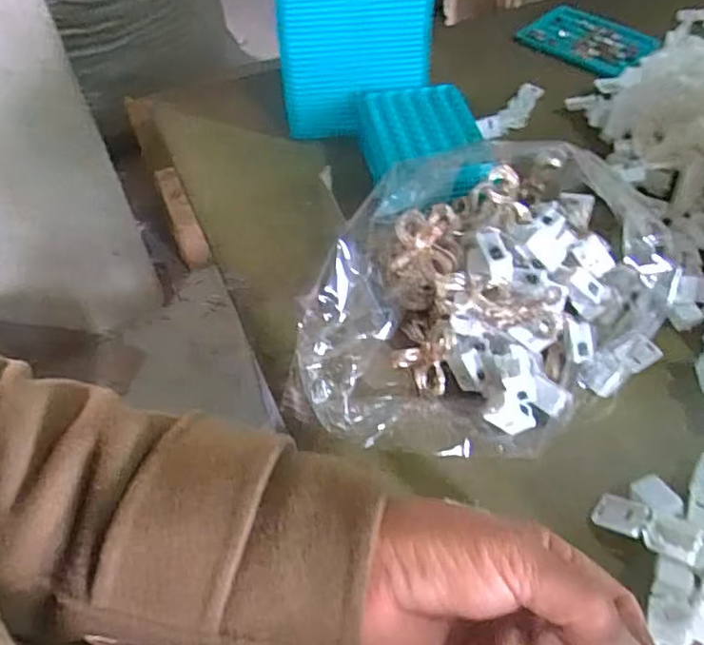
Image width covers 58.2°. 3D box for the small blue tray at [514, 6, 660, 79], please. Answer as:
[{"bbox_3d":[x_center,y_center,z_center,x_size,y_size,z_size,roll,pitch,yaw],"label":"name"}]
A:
[{"bbox_3d":[0.257,-0.308,0.689,0.124,0.022,0.077,35,61,27],"label":"small blue tray"}]

